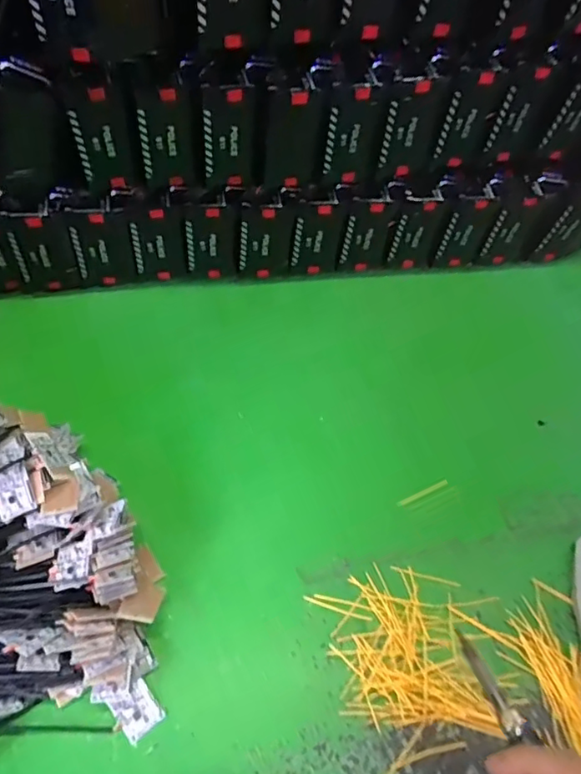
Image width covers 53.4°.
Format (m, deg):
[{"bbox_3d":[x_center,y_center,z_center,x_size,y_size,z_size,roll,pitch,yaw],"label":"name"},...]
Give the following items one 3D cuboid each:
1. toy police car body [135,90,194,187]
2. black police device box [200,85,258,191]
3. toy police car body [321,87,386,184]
[{"bbox_3d":[-0.110,-0.215,0.505,0.040,0.088,0.016,-11,53,-14],"label":"toy police car body"},{"bbox_3d":[-0.053,-0.217,0.512,0.047,0.096,0.021,-1,51,-6],"label":"black police device box"},{"bbox_3d":[0.058,-0.229,0.531,0.055,0.091,0.014,-10,53,-13],"label":"toy police car body"}]

